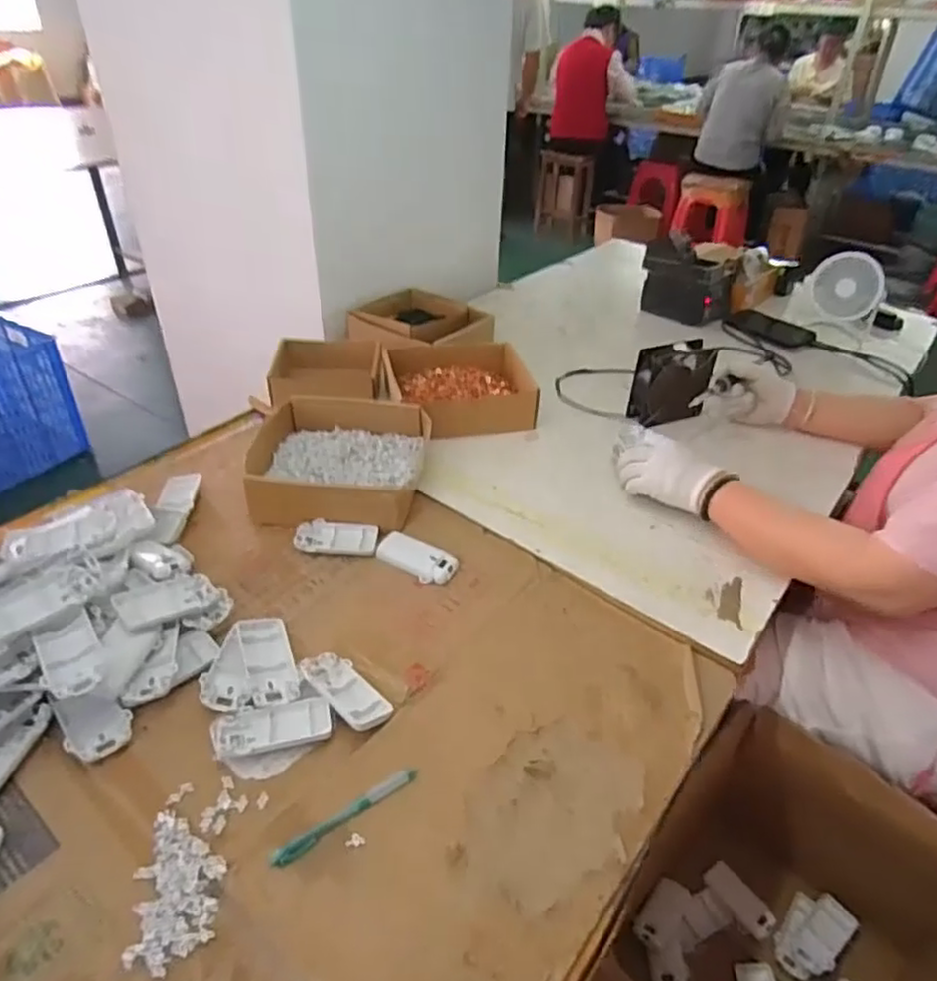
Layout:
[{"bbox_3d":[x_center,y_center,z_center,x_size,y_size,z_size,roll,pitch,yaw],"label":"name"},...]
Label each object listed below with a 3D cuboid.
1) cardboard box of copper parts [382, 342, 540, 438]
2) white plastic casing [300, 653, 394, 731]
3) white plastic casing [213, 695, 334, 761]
[{"bbox_3d":[-0.009,-0.162,1.041,0.225,0.071,0.178,-7,38,-13],"label":"cardboard box of copper parts"},{"bbox_3d":[-0.115,0.187,0.625,0.044,0.016,0.094,-28,47,-34],"label":"white plastic casing"},{"bbox_3d":[-0.175,0.211,0.593,0.103,0.015,0.047,-4,37,-9],"label":"white plastic casing"}]

